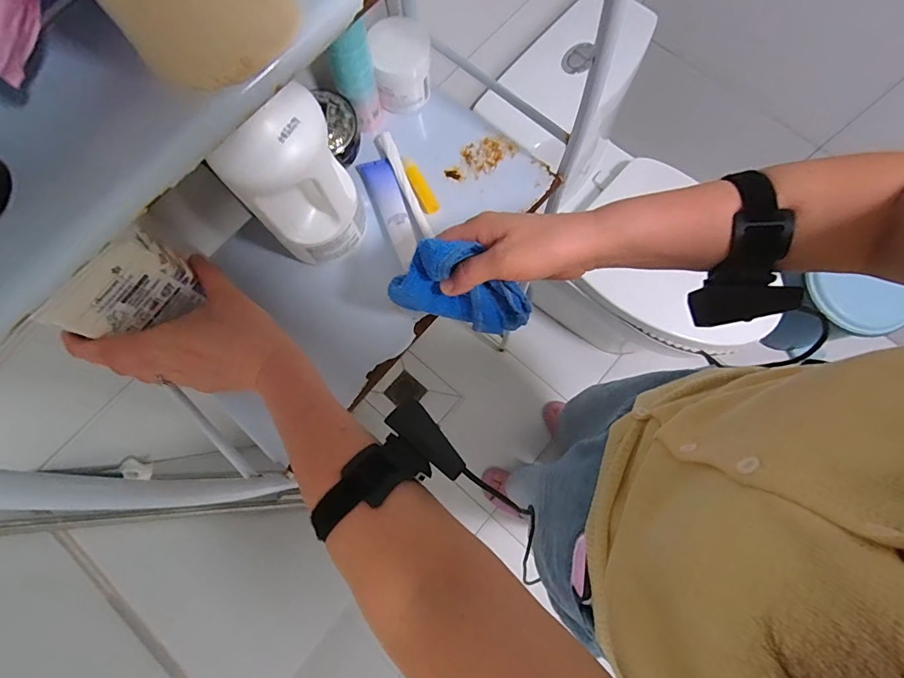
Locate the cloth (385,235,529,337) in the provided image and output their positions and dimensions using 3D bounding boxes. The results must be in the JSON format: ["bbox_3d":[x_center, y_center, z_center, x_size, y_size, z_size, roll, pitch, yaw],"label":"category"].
[{"bbox_3d":[0.008,-0.042,0.364,0.115,0.068,0.047,22,76,5],"label":"cloth"}]

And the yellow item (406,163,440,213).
[{"bbox_3d":[-0.034,-0.169,0.495,0.014,0.013,0.061,-28,77,-7],"label":"yellow item"}]

